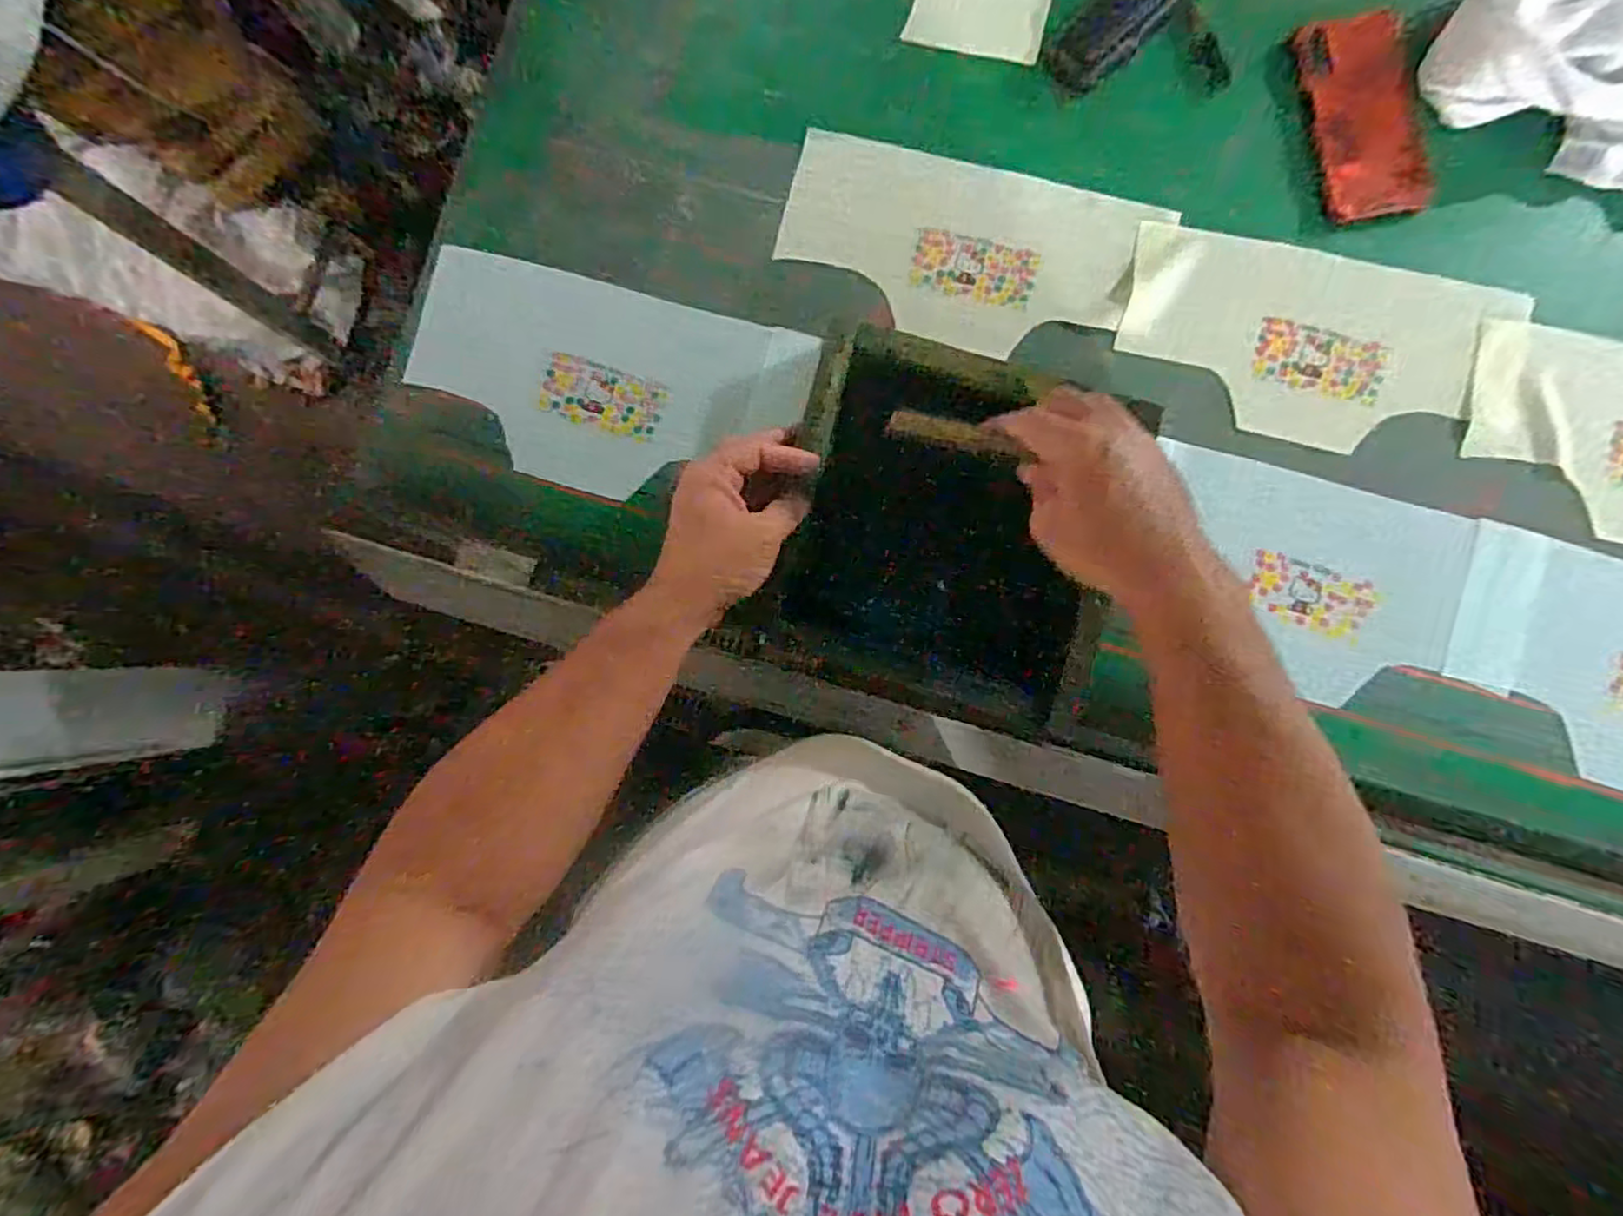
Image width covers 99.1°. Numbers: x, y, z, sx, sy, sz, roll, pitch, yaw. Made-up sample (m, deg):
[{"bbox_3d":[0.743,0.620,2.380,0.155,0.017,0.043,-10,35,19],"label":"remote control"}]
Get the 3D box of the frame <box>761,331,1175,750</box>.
[{"bbox_3d":[0.100,-0.059,0.500,0.231,0.034,0.260,13,89,3],"label":"frame"}]

